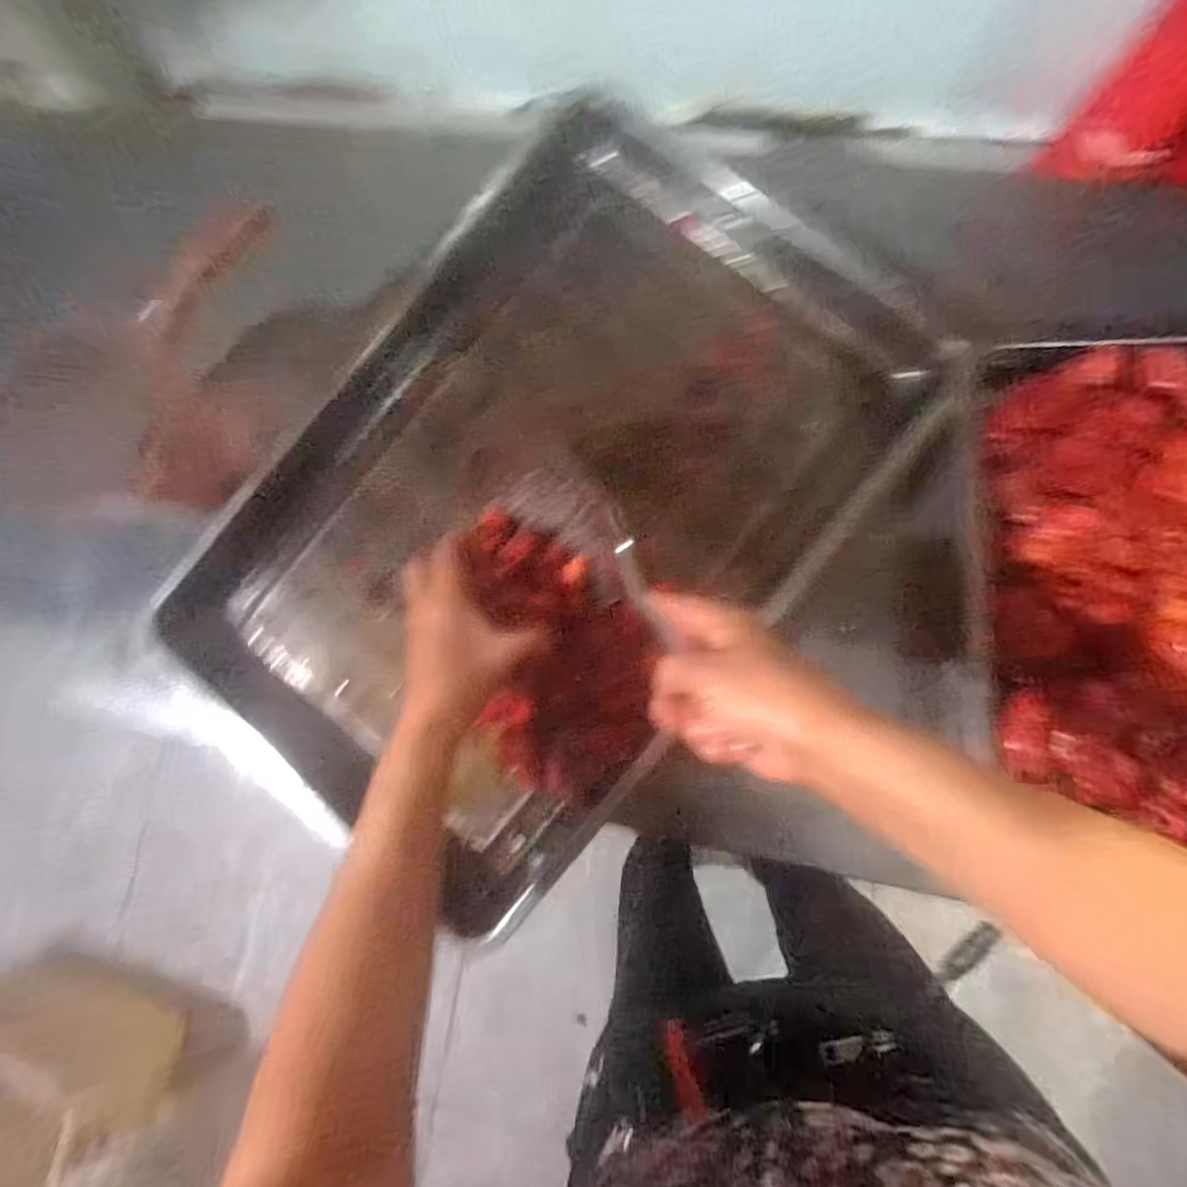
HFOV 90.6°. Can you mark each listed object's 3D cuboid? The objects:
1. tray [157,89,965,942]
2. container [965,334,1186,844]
[{"bbox_3d":[-0.050,-0.076,0.487,0.406,0.059,0.605,38,89,9],"label":"tray"},{"bbox_3d":[0.403,0.001,0.388,0.258,0.075,0.354,-1,83,6],"label":"container"}]

